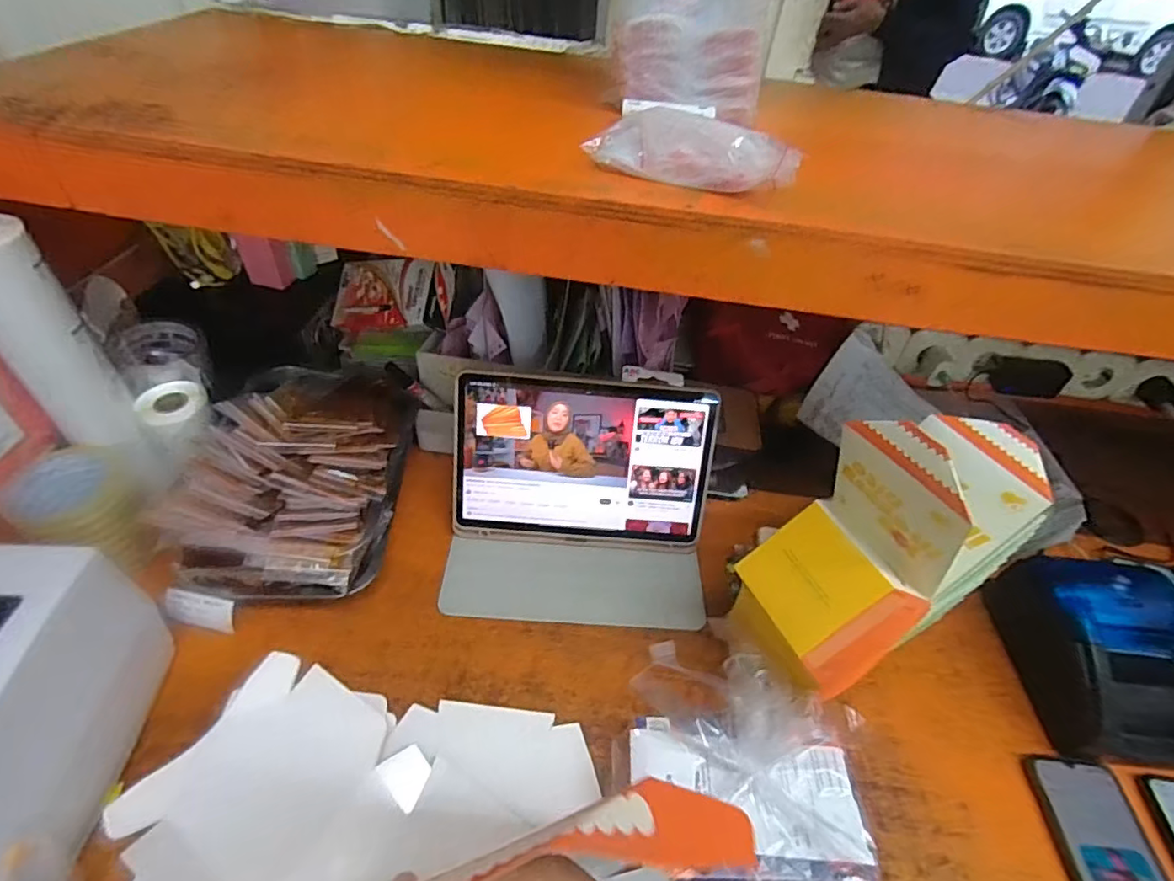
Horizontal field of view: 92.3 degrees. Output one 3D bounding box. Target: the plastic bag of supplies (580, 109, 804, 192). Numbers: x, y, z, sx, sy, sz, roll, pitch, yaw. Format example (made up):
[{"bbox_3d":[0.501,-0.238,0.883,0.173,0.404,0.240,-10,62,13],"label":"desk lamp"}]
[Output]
[{"bbox_3d":[0.080,-0.215,0.422,0.153,0.040,0.057,15,45,7],"label":"plastic bag of supplies"}]

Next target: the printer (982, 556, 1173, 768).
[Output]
[{"bbox_3d":[0.524,0.213,0.566,0.137,0.103,0.180,3,45,-5],"label":"printer"}]

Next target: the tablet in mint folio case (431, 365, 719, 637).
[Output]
[{"bbox_3d":[-0.004,0.058,0.601,0.278,0.178,0.192,3,44,-4],"label":"tablet in mint folio case"}]

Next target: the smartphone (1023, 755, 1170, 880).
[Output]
[{"bbox_3d":[0.443,0.359,0.469,0.084,0.010,0.167,8,44,0],"label":"smartphone"}]

